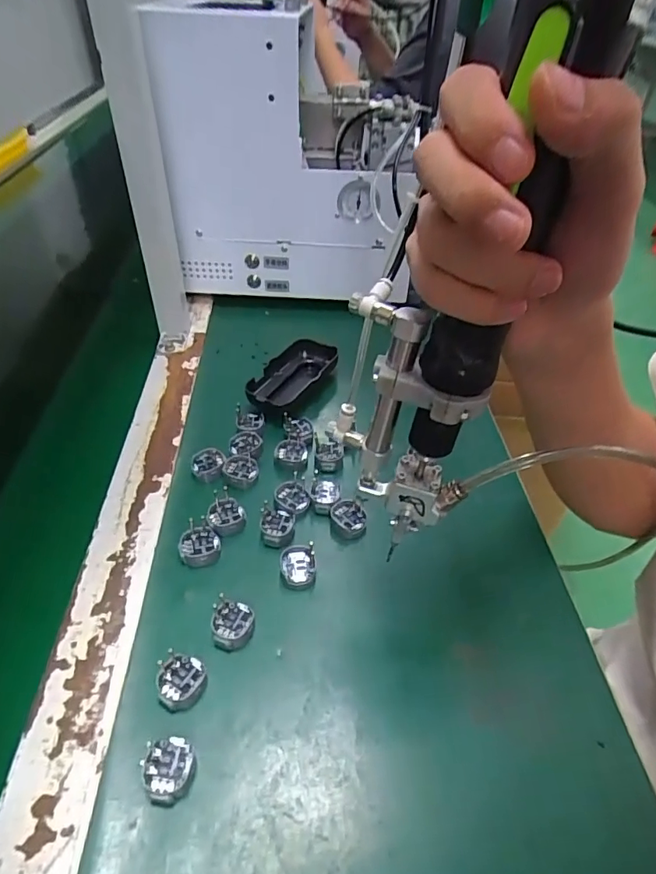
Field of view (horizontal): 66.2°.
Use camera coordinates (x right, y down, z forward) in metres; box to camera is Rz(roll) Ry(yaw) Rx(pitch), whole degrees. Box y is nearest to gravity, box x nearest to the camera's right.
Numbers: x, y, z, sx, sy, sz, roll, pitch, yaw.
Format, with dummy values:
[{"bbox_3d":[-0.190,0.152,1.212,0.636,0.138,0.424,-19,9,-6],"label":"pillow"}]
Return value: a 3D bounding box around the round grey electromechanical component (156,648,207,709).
[{"bbox_3d":[-0.086,0.143,0.298,0.028,0.011,0.028,1,43,-1],"label":"round grey electromechanical component"}]

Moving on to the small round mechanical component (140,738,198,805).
[{"bbox_3d":[-0.083,0.173,0.264,0.026,0.010,0.027,1,43,-1],"label":"small round mechanical component"}]

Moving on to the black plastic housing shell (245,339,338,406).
[{"bbox_3d":[-0.041,-0.061,0.505,0.046,0.028,0.105,33,51,29],"label":"black plastic housing shell"}]

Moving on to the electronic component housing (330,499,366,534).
[{"bbox_3d":[0.016,0.062,0.388,0.023,0.012,0.029,-21,48,-22],"label":"electronic component housing"}]

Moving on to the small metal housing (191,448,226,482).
[{"bbox_3d":[-0.100,0.024,0.422,0.026,0.013,0.029,-5,44,-7],"label":"small metal housing"}]

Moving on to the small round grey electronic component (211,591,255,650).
[{"bbox_3d":[-0.061,0.121,0.325,0.026,0.014,0.031,2,43,0],"label":"small round grey electronic component"}]

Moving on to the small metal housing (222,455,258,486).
[{"bbox_3d":[-0.072,0.027,0.418,0.028,0.009,0.028,1,43,-1],"label":"small metal housing"}]

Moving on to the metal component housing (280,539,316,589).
[{"bbox_3d":[-0.021,0.092,0.357,0.024,0.013,0.030,-1,43,-2],"label":"metal component housing"}]

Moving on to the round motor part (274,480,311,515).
[{"bbox_3d":[-0.028,0.048,0.395,0.027,0.010,0.028,1,43,-1],"label":"round motor part"}]

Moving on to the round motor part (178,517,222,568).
[{"bbox_3d":[-0.093,0.078,0.365,0.029,0.019,0.026,-3,43,-4],"label":"round motor part"}]

